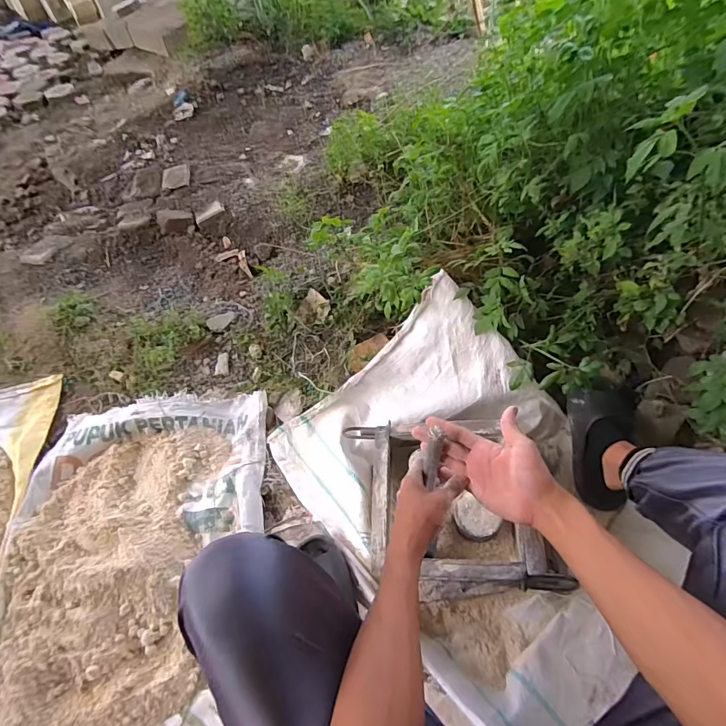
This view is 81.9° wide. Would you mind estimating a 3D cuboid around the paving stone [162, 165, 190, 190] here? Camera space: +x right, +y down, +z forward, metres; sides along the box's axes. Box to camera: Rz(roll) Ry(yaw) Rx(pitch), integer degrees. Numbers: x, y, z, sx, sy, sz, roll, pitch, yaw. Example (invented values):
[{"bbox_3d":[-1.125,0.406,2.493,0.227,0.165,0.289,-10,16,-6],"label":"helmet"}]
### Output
[{"bbox_3d":[-0.710,-0.708,1.592,0.109,0.032,0.135,-11,53,-4],"label":"paving stone"}]

